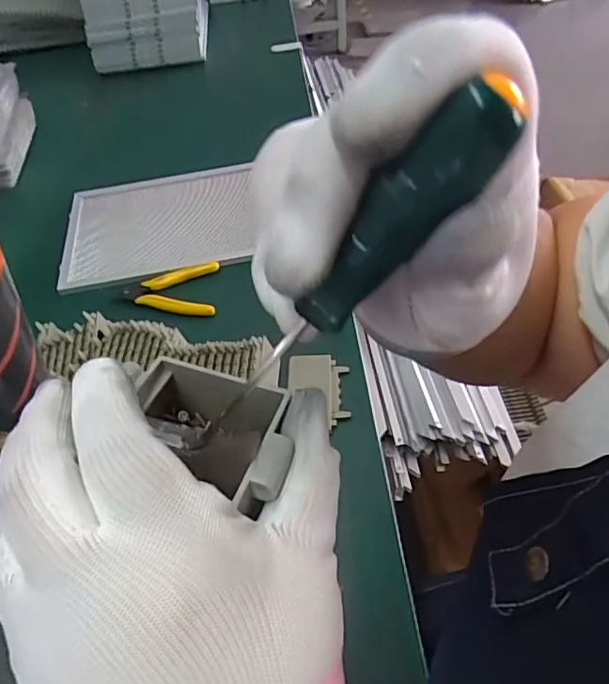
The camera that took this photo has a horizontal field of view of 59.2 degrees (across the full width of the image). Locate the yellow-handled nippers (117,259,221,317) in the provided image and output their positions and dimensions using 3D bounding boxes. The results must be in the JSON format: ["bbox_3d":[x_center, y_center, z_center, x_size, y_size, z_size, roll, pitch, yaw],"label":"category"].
[{"bbox_3d":[-0.155,-0.058,0.607,0.111,0.015,0.071,-4,49,3],"label":"yellow-handled nippers"}]

